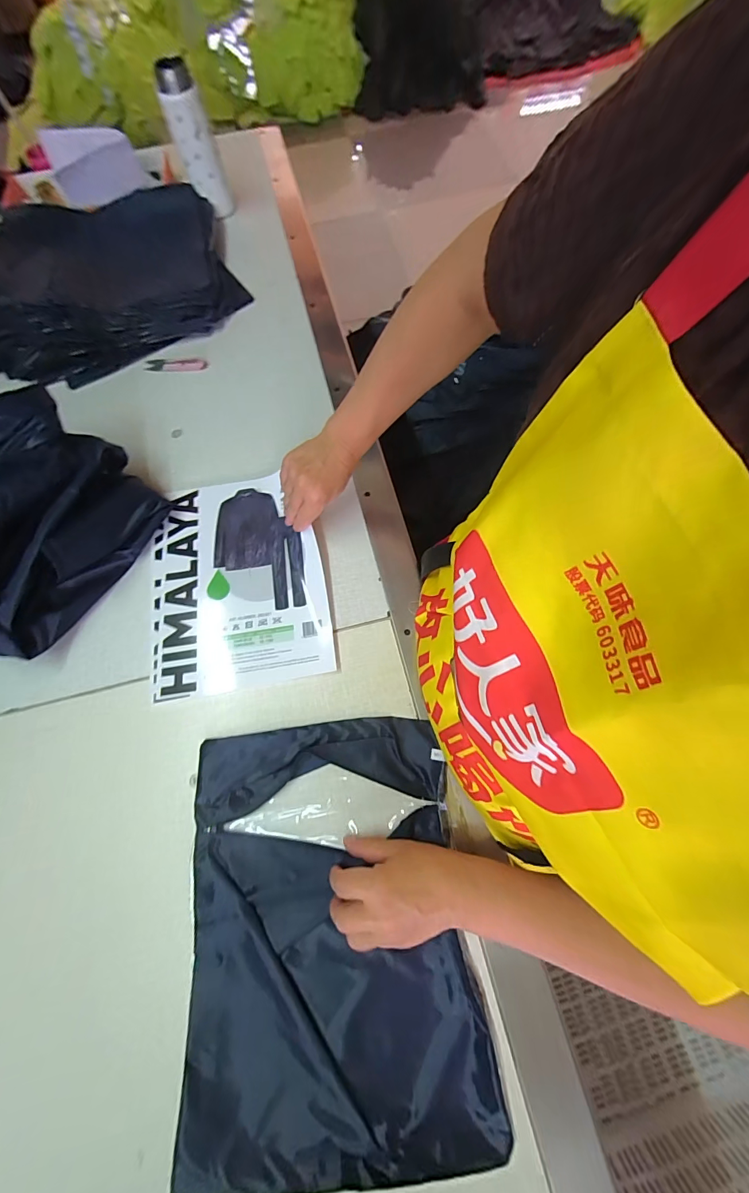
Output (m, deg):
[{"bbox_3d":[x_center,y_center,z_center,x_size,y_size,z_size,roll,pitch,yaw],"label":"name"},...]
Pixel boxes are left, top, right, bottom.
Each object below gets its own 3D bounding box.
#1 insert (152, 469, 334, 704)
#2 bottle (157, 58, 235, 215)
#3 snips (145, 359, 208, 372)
[{"bbox_3d":[-0.173,-0.026,0.509,0.212,0.009,0.280,-11,70,-1],"label":"insert"},{"bbox_3d":[-0.318,-0.811,0.714,0.068,0.170,0.064,-10,69,-2],"label":"bottle"},{"bbox_3d":[-0.326,-0.378,0.659,0.100,0.008,0.024,3,69,3],"label":"snips"}]

